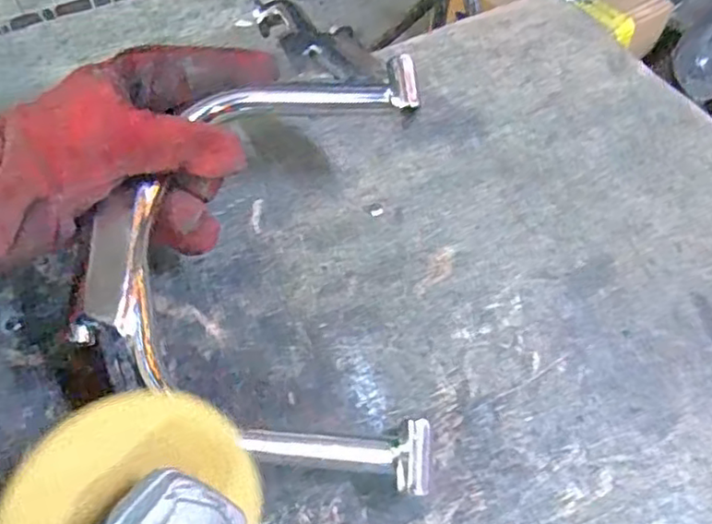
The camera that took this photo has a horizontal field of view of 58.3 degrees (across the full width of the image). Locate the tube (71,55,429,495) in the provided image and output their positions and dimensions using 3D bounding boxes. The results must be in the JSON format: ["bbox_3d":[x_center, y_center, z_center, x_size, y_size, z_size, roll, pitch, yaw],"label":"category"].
[{"bbox_3d":[-0.057,-0.006,0.385,0.191,0.074,0.257,1,56,-1],"label":"tube"}]

